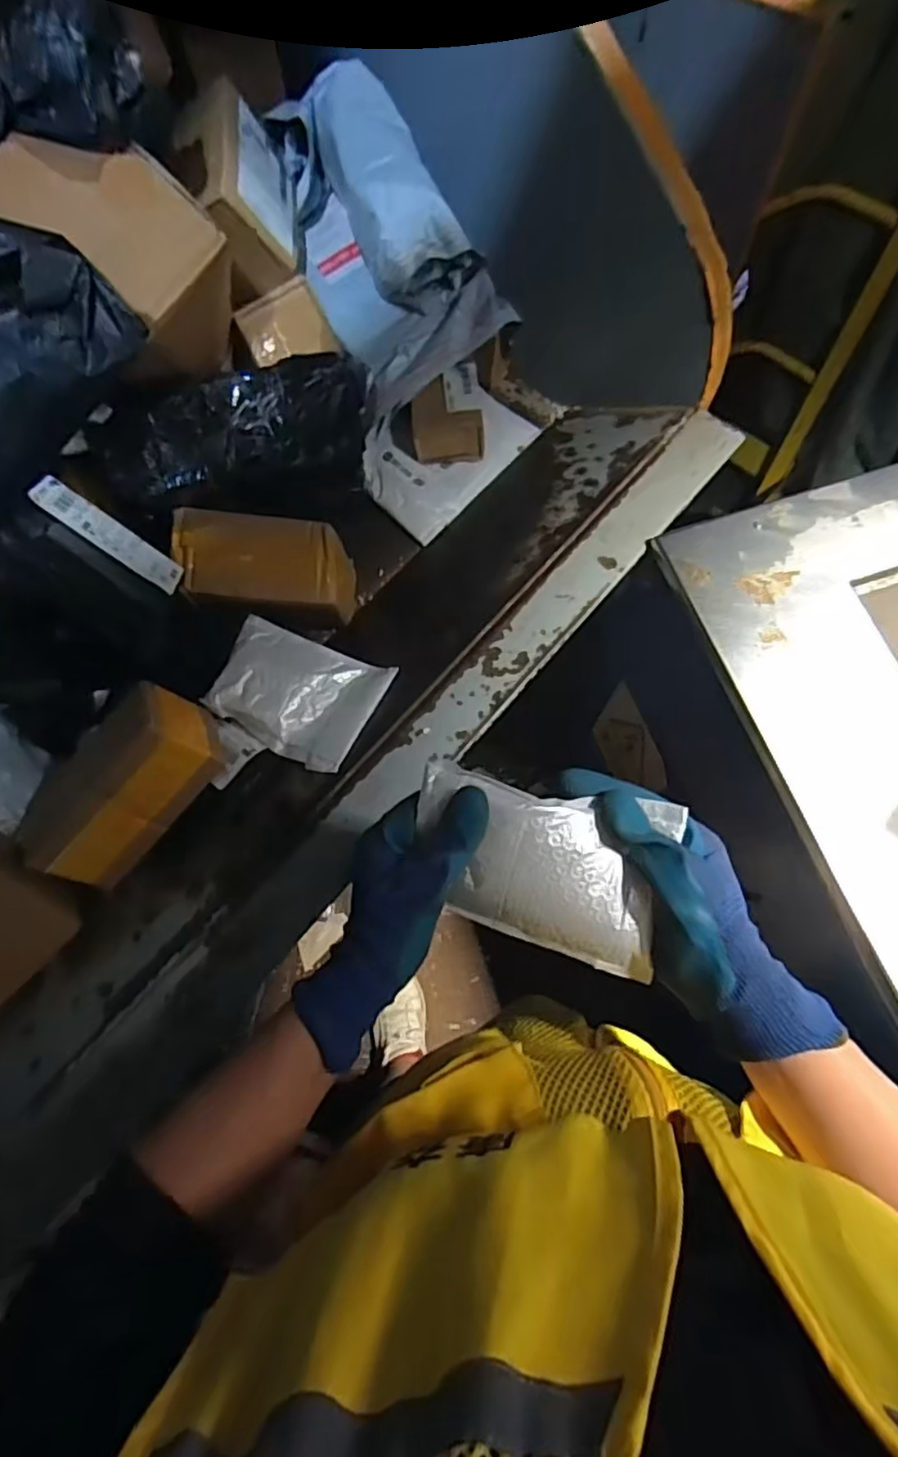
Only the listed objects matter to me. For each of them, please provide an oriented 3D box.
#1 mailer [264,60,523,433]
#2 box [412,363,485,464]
[{"bbox_3d":[-0.059,-0.499,0.662,0.166,0.135,0.259,-23,72,-8],"label":"mailer"},{"bbox_3d":[-0.002,-0.381,0.792,0.084,0.061,0.098,-6,71,-2],"label":"box"}]

